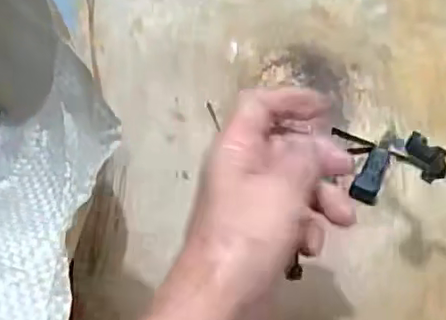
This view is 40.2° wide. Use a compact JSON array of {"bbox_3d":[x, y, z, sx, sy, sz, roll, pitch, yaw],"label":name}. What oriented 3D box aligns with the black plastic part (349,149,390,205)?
[{"bbox_3d":[0.117,0.012,0.479,0.021,0.014,0.044,20,82,9],"label":"black plastic part"}]

